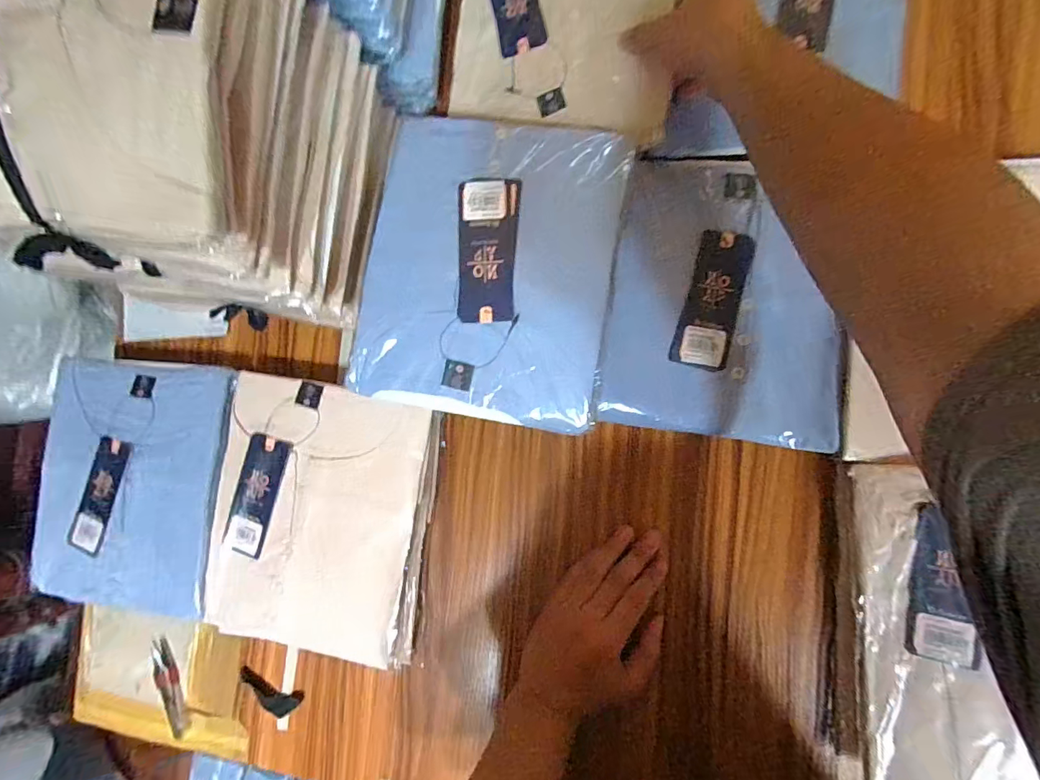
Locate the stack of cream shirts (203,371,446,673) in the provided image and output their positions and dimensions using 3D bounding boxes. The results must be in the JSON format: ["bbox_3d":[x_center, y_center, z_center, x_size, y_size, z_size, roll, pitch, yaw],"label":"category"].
[{"bbox_3d":[-0.199,0.126,0.471,0.212,0.037,0.257,7,90,7],"label":"stack of cream shirts"}]

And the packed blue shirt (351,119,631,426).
[{"bbox_3d":[-0.026,-0.101,0.386,0.204,0.022,0.244,9,90,7],"label":"packed blue shirt"}]

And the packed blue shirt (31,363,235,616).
[{"bbox_3d":[-0.412,0.099,0.501,0.209,0.044,0.256,7,90,7],"label":"packed blue shirt"}]

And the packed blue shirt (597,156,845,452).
[{"bbox_3d":[0.183,-0.081,0.421,0.199,0.029,0.243,6,90,7],"label":"packed blue shirt"}]

